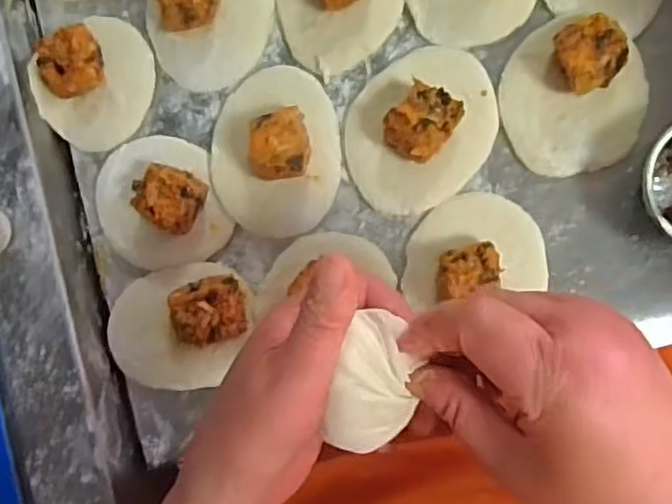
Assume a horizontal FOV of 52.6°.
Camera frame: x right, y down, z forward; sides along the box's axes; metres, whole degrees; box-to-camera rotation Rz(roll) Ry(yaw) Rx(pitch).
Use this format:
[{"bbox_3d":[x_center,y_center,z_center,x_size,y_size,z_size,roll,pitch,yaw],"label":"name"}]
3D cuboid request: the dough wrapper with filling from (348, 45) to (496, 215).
[{"bbox_3d":[0.049,-0.077,0.406,0.084,0.034,0.102,43,94,7],"label":"dough wrapper with filling"}]

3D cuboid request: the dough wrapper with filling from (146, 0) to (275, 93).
[{"bbox_3d":[-0.081,-0.151,0.429,0.084,0.027,0.077,0,88,8],"label":"dough wrapper with filling"}]

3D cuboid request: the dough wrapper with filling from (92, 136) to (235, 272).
[{"bbox_3d":[-0.117,-0.032,0.429,0.078,0.036,0.087,-22,85,7],"label":"dough wrapper with filling"}]

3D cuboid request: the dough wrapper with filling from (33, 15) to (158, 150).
[{"bbox_3d":[-0.157,-0.110,0.440,0.081,0.034,0.070,-35,84,6],"label":"dough wrapper with filling"}]

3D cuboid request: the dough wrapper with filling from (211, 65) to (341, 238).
[{"bbox_3d":[-0.041,-0.065,0.418,0.080,0.033,0.103,-1,88,8],"label":"dough wrapper with filling"}]

